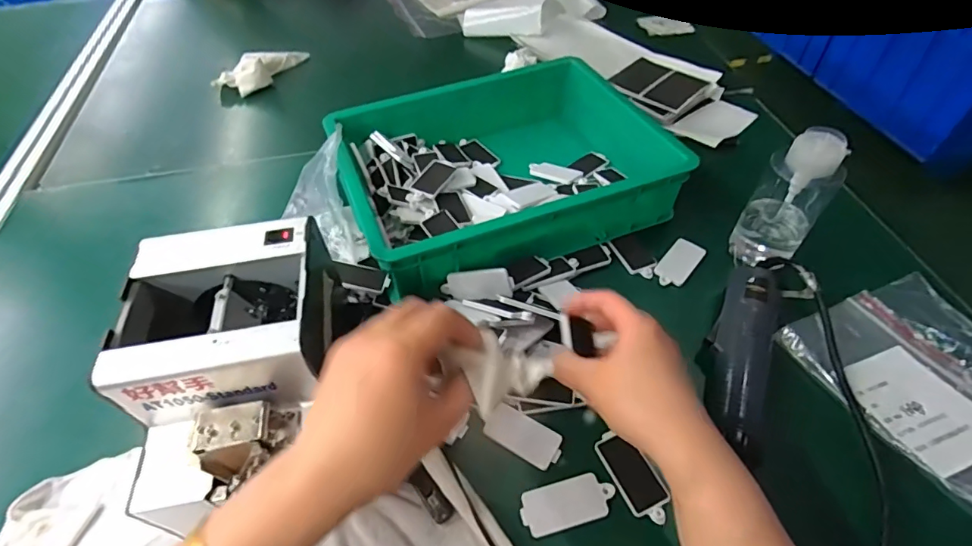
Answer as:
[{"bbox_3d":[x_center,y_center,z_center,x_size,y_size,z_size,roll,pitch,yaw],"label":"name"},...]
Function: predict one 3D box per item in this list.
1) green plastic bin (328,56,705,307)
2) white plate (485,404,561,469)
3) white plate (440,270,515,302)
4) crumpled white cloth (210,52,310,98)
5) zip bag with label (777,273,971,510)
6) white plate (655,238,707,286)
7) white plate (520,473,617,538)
[{"bbox_3d":[0.016,-0.125,0.564,0.332,0.080,0.269,-21,53,-14],"label":"green plastic bin"},{"bbox_3d":[0.032,0.136,0.407,0.063,0.004,0.033,26,57,21],"label":"white plate"},{"bbox_3d":[-0.008,0.012,0.470,0.072,0.029,0.008,-4,17,25],"label":"white plate"},{"bbox_3d":[-0.348,-0.325,0.767,0.047,0.037,0.152,32,58,23],"label":"crumpled white cloth"},{"bbox_3d":[0.388,0.093,0.412,0.177,0.016,0.196,-16,45,-13],"label":"zip bag with label"},{"bbox_3d":[0.205,-0.012,0.515,0.033,0.004,0.069,34,60,26],"label":"white plate"},{"bbox_3d":[0.062,0.177,0.374,0.071,0.006,0.033,-16,54,-4],"label":"white plate"}]

